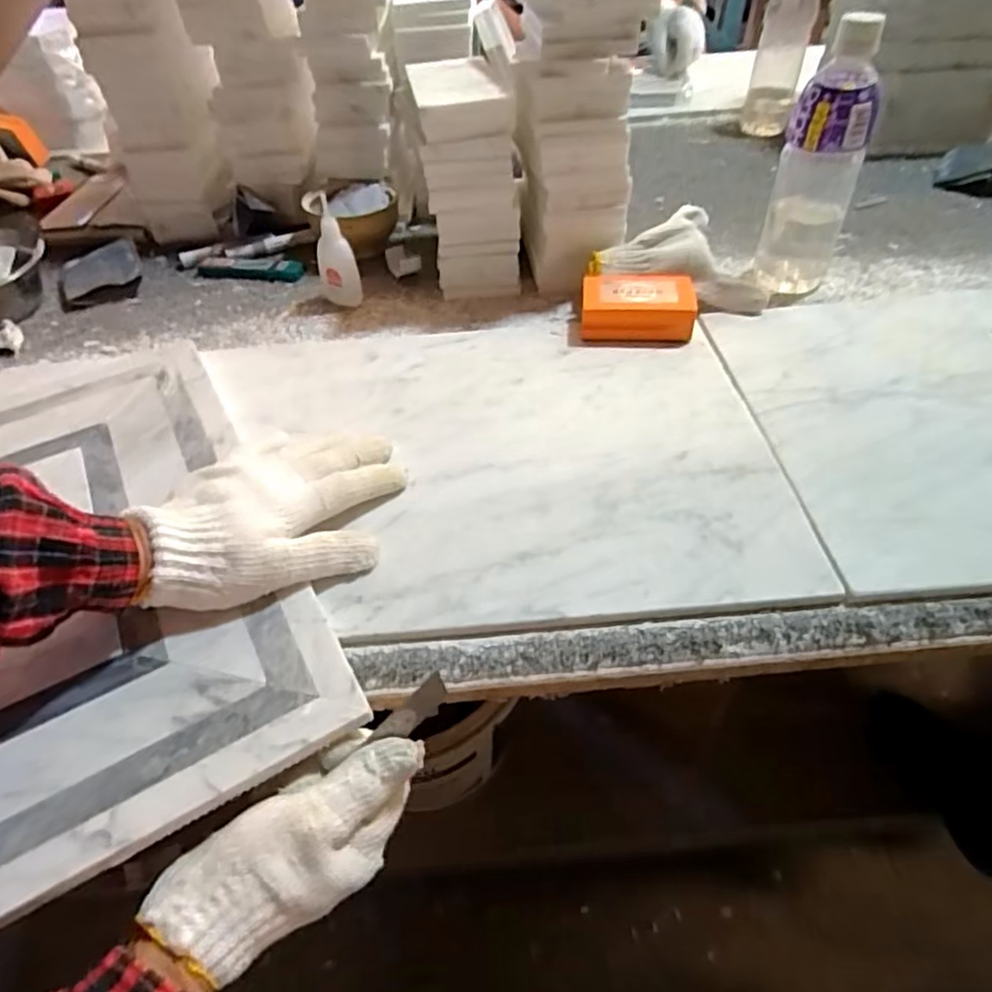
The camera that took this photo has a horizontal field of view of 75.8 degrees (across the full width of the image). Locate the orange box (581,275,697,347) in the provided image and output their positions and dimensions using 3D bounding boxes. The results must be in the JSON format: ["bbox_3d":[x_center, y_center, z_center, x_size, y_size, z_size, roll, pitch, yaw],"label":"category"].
[{"bbox_3d":[0.119,-0.159,0.544,0.093,0.035,0.063,3,46,6],"label":"orange box"}]

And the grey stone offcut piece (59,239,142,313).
[{"bbox_3d":[-0.403,-0.225,0.649,0.078,0.027,0.089,-21,48,-16],"label":"grey stone offcut piece"}]

